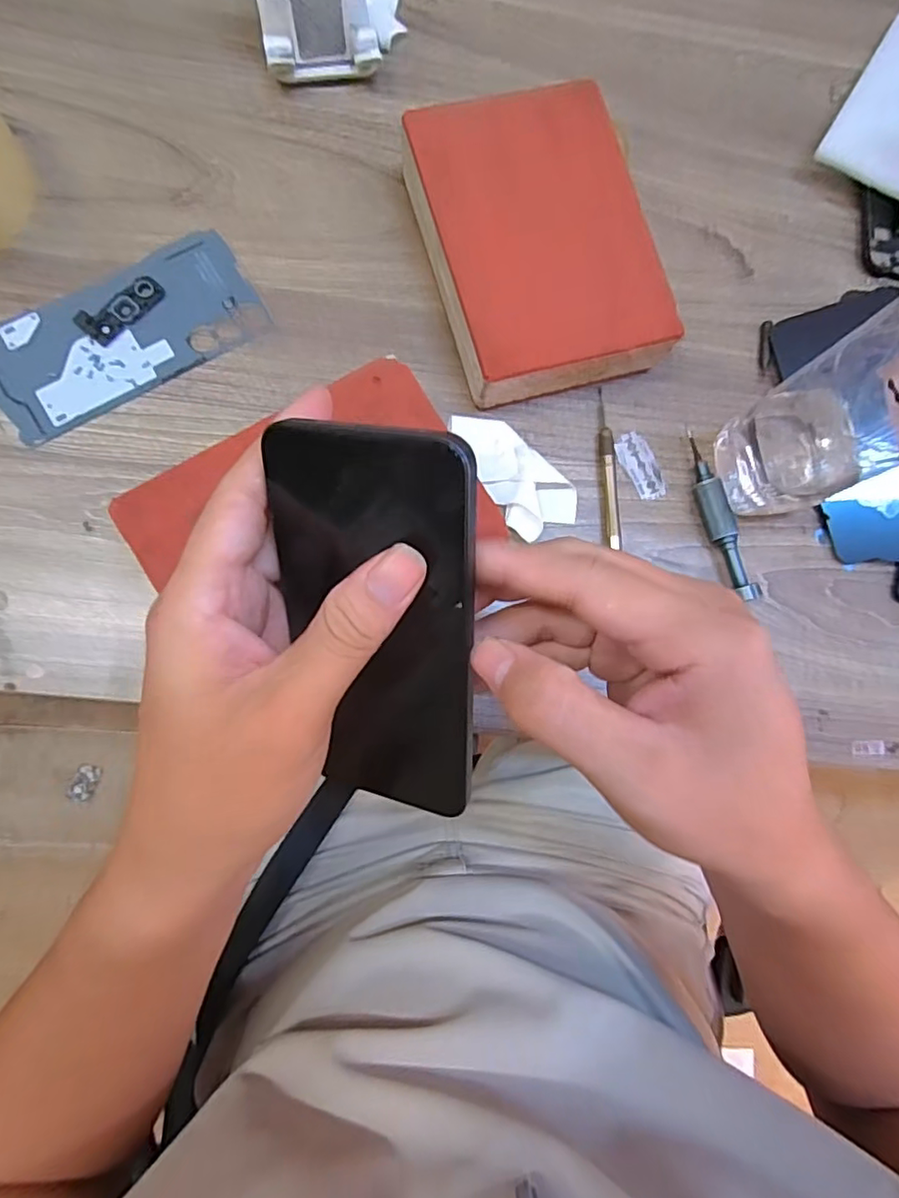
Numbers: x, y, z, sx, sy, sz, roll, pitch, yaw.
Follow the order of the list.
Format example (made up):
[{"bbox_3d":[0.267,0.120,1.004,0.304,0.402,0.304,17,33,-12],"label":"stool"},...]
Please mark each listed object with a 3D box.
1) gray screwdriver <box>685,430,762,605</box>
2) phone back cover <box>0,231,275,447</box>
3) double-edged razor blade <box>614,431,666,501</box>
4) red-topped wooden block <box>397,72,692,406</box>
[{"bbox_3d":[0.154,-0.048,0.336,0.013,0.015,0.101,-14,84,-7],"label":"gray screwdriver"},{"bbox_3d":[-0.181,-0.147,0.323,0.151,0.004,0.067,-31,87,-8],"label":"phone back cover"},{"bbox_3d":[0.114,-0.079,0.342,0.019,0.004,0.041,-26,86,-8],"label":"double-edged razor blade"},{"bbox_3d":[0.046,-0.200,0.335,0.122,0.038,0.162,-15,84,-7],"label":"red-topped wooden block"}]

